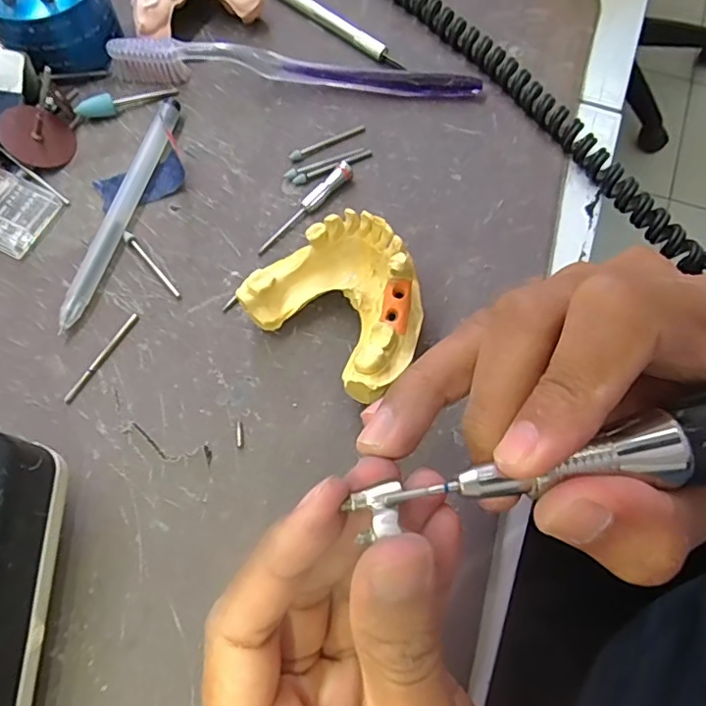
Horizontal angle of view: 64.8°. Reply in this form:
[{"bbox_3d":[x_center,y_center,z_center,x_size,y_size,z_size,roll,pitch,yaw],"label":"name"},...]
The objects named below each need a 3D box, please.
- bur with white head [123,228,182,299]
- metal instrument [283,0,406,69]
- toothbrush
[{"bbox_3d":[-0.088,-0.039,0.243,0.004,0.004,0.042,-40,73,-16],"label":"bur with white head"},{"bbox_3d":[-0.021,-0.189,0.308,0.123,0.009,0.004,40,38,15],"label":"metal instrument"},{"bbox_3d":[-0.029,-0.144,0.283,0.185,0.019,0.011,3,67,1],"label":"toothbrush"}]

